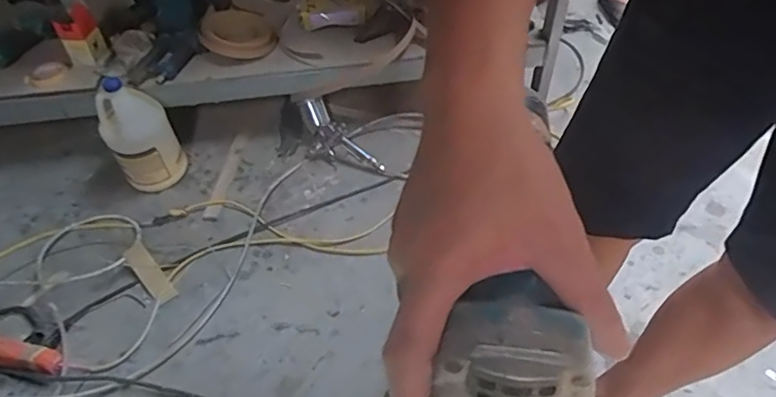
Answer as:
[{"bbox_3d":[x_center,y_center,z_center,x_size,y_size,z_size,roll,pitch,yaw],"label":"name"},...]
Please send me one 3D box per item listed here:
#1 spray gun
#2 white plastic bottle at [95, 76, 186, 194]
[{"bbox_3d":[-0.133,-0.143,1.466,0.258,0.101,0.094,43,61,6],"label":"spray gun"},{"bbox_3d":[-0.601,-0.151,1.350,0.151,0.284,0.120,-26,53,-18],"label":"white plastic bottle"}]

